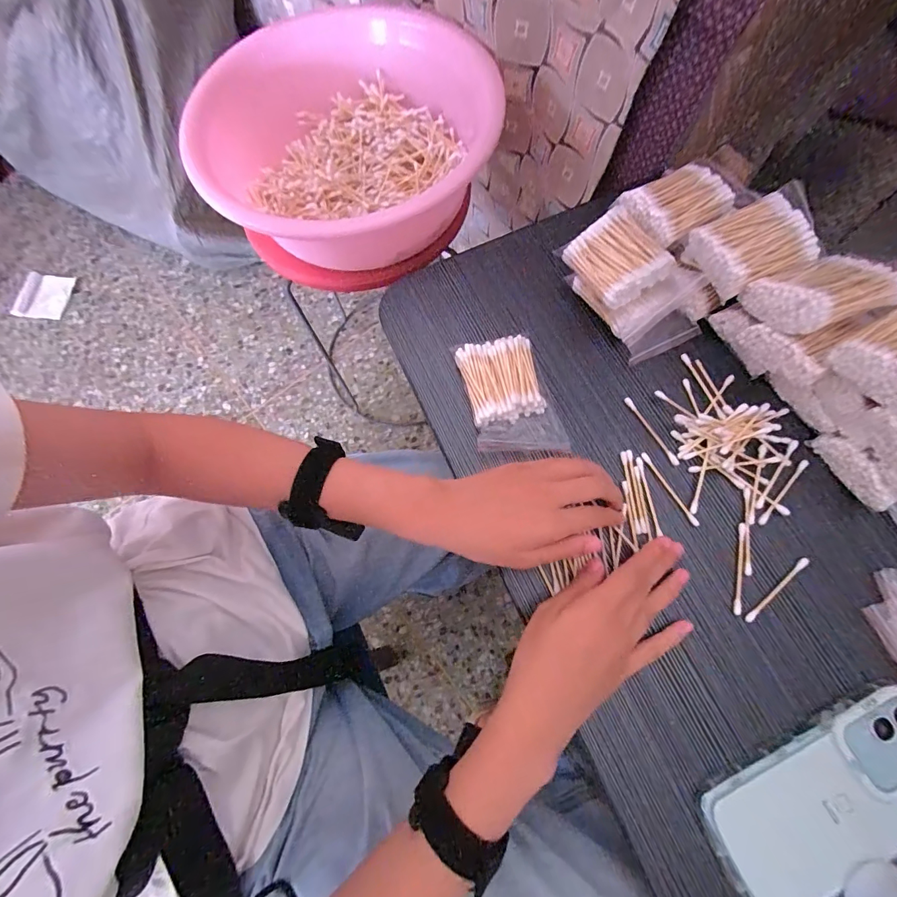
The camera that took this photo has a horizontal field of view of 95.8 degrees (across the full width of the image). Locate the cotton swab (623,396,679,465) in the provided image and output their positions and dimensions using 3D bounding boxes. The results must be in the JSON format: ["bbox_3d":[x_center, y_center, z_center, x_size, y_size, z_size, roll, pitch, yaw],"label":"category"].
[{"bbox_3d":[0.175,-0.016,0.349,0.007,0.004,0.069,-28,73,-7],"label":"cotton swab"}]

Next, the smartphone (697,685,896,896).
[{"bbox_3d":[0.250,0.226,0.260,0.166,0.012,0.078,-26,73,-6],"label":"smartphone"}]

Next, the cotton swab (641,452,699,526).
[{"bbox_3d":[0.181,0.032,0.331,0.006,0.004,0.068,-29,73,-7],"label":"cotton swab"}]

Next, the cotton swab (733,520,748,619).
[{"bbox_3d":[0.224,0.091,0.309,0.006,0.004,0.068,14,73,7],"label":"cotton swab"}]

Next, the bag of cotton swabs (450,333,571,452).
[{"bbox_3d":[0.052,-0.045,0.359,0.072,0.024,0.113,-13,72,-2],"label":"bag of cotton swabs"}]

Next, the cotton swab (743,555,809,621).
[{"bbox_3d":[0.247,0.105,0.303,0.068,0.004,0.006,-39,75,-10],"label":"cotton swab"}]

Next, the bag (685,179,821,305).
[{"bbox_3d":[0.250,-0.165,0.326,0.080,0.029,0.063,-20,72,-4],"label":"bag"}]

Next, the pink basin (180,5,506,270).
[{"bbox_3d":[-0.110,-0.358,0.480,0.352,0.097,0.336,-1,72,2],"label":"pink basin"}]

